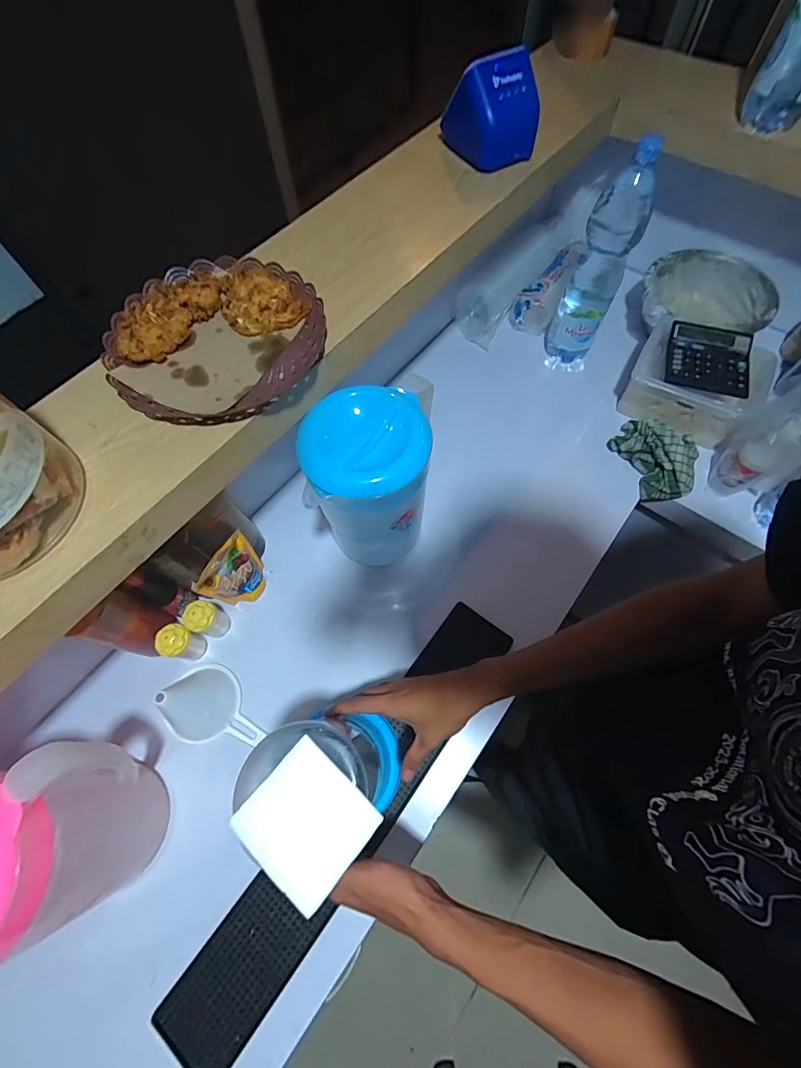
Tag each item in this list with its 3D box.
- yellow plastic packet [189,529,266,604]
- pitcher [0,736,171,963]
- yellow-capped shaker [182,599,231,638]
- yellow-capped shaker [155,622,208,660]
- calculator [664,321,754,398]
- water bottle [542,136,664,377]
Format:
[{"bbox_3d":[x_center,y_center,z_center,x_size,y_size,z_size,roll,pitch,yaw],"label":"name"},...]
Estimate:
[{"bbox_3d":[-0.234,0.059,0.602,0.037,0.116,0.096,24,69,12],"label":"yellow plastic packet"},{"bbox_3d":[-0.343,0.304,0.416,0.152,0.262,0.145,-27,68,-10],"label":"pitcher"},{"bbox_3d":[-0.276,0.125,0.603,0.035,0.077,0.042,24,69,12],"label":"yellow-capped shaker"},{"bbox_3d":[-0.309,0.157,0.596,0.040,0.082,0.041,-1,66,1],"label":"yellow-capped shaker"},{"bbox_3d":[0.511,-0.291,0.689,0.121,0.025,0.131,19,68,10],"label":"calculator"},{"bbox_3d":[0.332,-0.436,0.709,0.088,0.343,0.087,19,68,10],"label":"water bottle"}]

